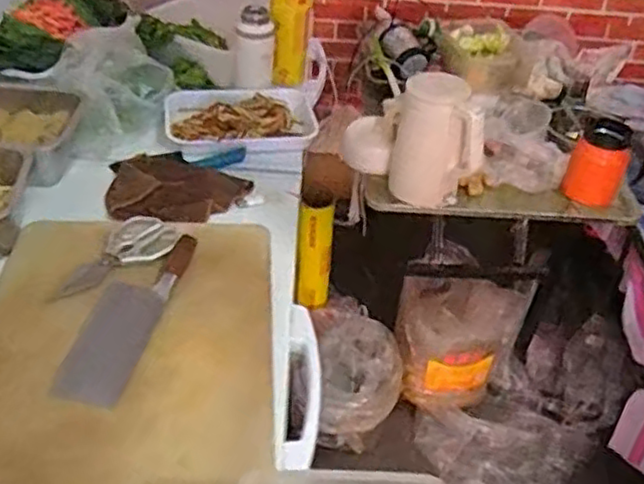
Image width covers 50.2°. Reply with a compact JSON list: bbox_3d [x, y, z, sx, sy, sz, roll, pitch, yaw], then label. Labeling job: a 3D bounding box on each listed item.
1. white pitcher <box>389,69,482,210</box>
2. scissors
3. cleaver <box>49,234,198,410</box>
[{"bbox_3d":[0.247,-0.207,1.483,0.184,0.282,0.129,11,40,8],"label":"white pitcher"},{"bbox_3d":[-0.336,0.033,1.138,0.111,0.018,0.237,20,42,18],"label":"scissors"},{"bbox_3d":[-0.294,0.106,1.054,0.104,0.019,0.361,10,40,7],"label":"cleaver"}]

